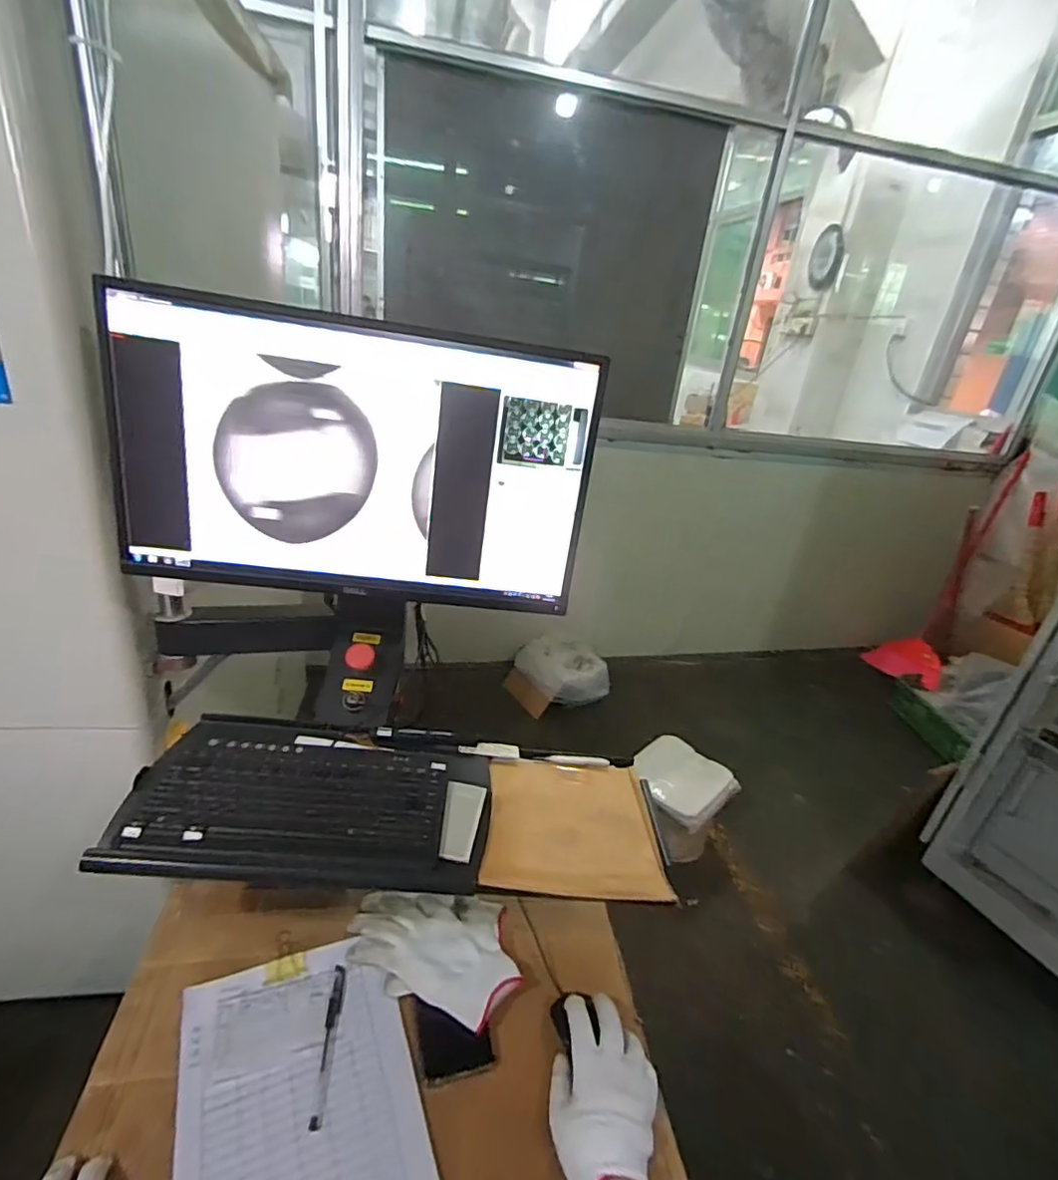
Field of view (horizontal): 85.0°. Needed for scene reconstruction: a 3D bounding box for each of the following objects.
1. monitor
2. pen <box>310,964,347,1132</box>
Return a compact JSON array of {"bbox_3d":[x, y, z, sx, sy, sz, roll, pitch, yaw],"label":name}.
[{"bbox_3d":[-0.202,-0.142,0.701,0.548,0.324,0.058,5,25,-7],"label":"monitor"},{"bbox_3d":[-0.210,0.472,0.608,0.016,0.009,0.146,4,25,-7],"label":"pen"}]

